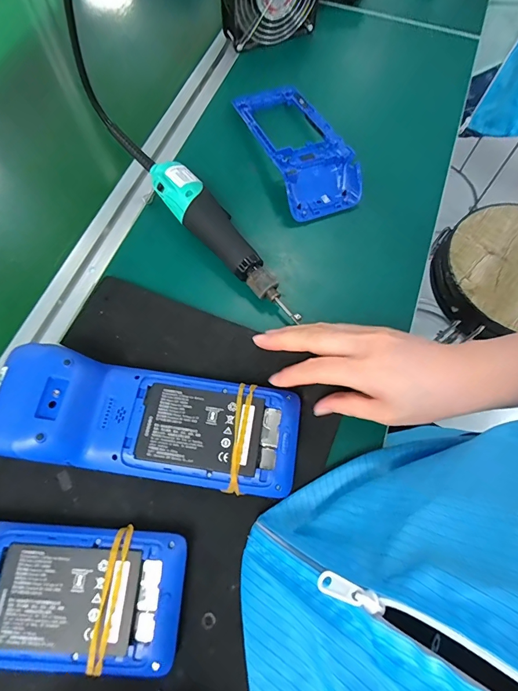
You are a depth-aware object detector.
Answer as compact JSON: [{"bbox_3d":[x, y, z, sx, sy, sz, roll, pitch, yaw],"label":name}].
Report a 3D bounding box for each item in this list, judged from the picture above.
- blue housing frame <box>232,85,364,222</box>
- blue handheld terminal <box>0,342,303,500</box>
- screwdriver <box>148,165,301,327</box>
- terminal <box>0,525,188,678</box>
[{"bbox_3d":[0.041,-0.228,0.426,0.081,0.034,0.197,-21,70,-10],"label":"blue housing frame"},{"bbox_3d":[-0.079,0.057,0.286,0.216,0.051,0.080,9,68,1],"label":"blue handheld terminal"},{"bbox_3d":[-0.029,-0.102,0.365,0.042,0.044,0.213,-42,75,-17],"label":"screwdriver"},{"bbox_3d":[-0.159,0.158,0.242,0.212,0.053,0.077,4,68,0],"label":"terminal"}]

